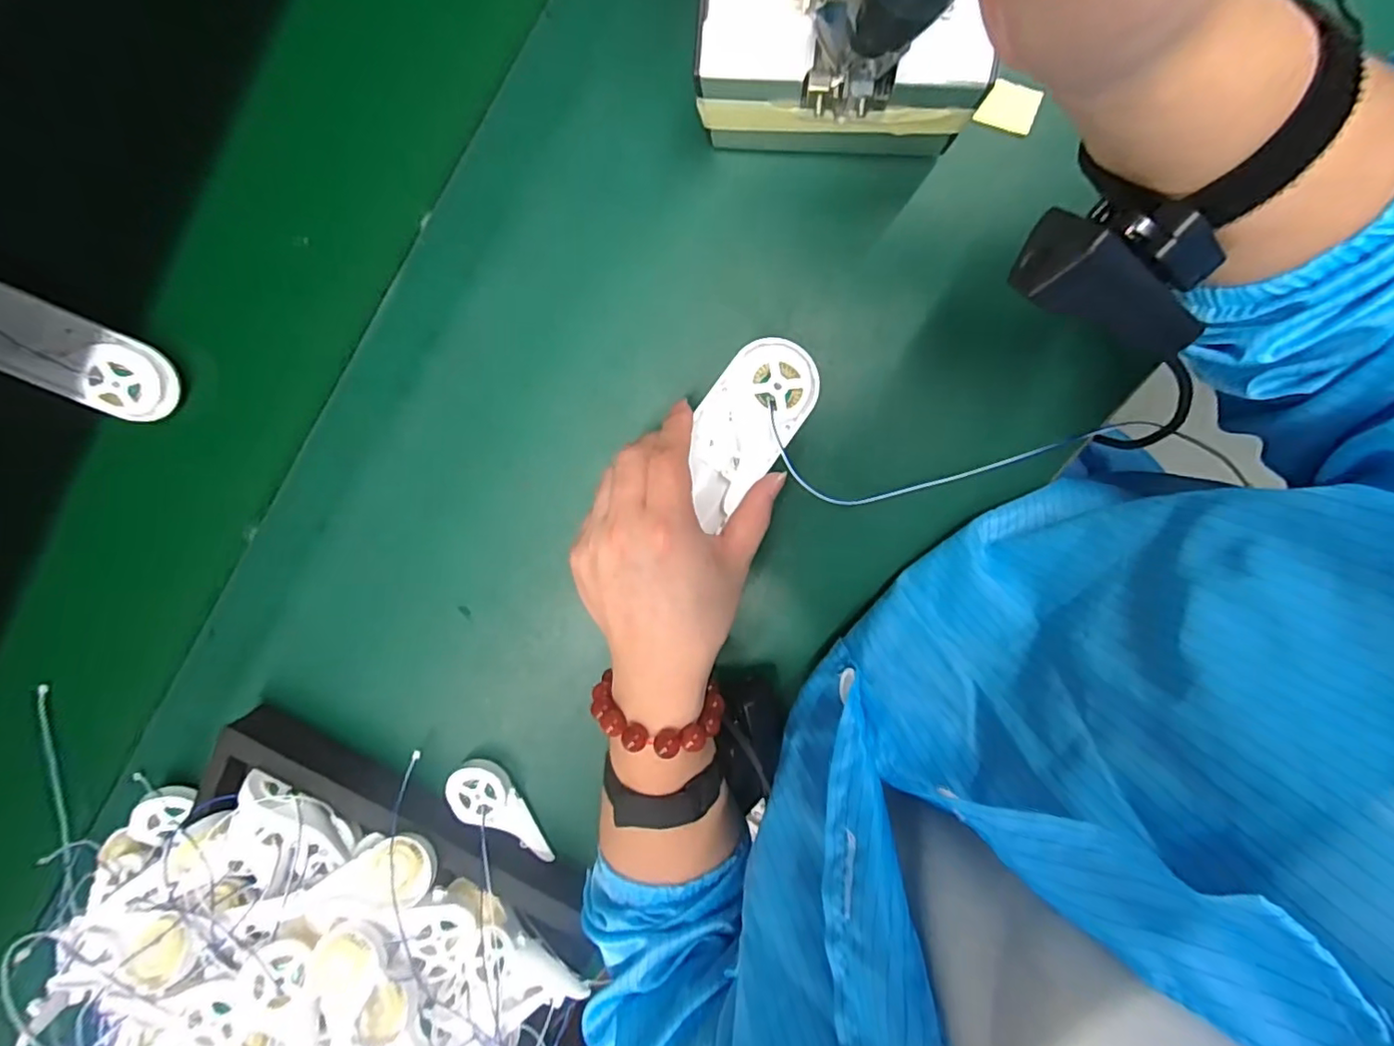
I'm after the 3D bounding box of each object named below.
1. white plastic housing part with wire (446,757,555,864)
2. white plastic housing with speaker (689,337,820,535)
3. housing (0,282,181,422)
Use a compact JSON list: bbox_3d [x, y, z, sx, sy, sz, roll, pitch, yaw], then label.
[{"bbox_3d":[-0.138,0.211,0.433,0.043,0.018,0.094,-38,104,9],"label":"white plastic housing part with wire"},{"bbox_3d":[0.026,-0.055,0.341,0.052,0.020,0.105,35,99,2],"label":"white plastic housing with speaker"},{"bbox_3d":[-0.416,-0.115,0.381,0.151,0.031,0.051,25,99,-13],"label":"housing"}]

